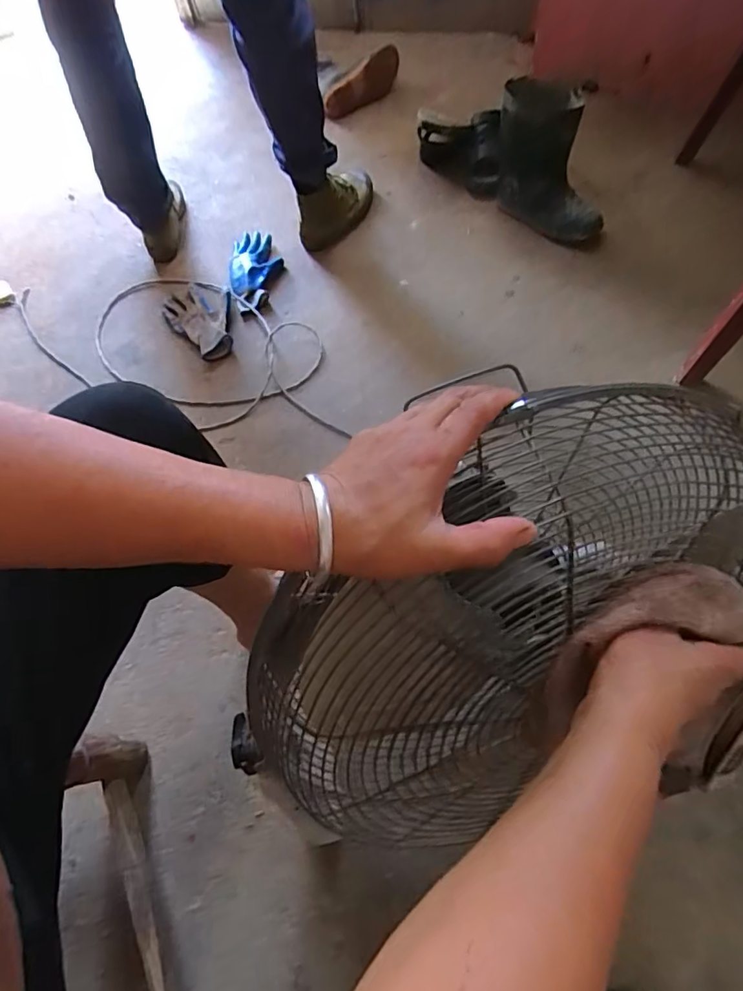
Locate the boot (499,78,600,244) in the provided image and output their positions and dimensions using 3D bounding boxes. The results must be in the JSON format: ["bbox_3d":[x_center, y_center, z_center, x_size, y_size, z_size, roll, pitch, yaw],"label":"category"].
[{"bbox_3d":[0.372,-0.674,1.046,0.086,0.242,0.245,-42,69,-16],"label":"boot"}]

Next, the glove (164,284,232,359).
[{"bbox_3d":[-0.342,-0.371,1.069,0.132,0.029,0.196,-41,69,-15],"label":"glove"}]

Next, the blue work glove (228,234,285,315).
[{"bbox_3d":[-0.251,-0.484,1.120,0.108,0.030,0.219,-3,64,2],"label":"blue work glove"}]

